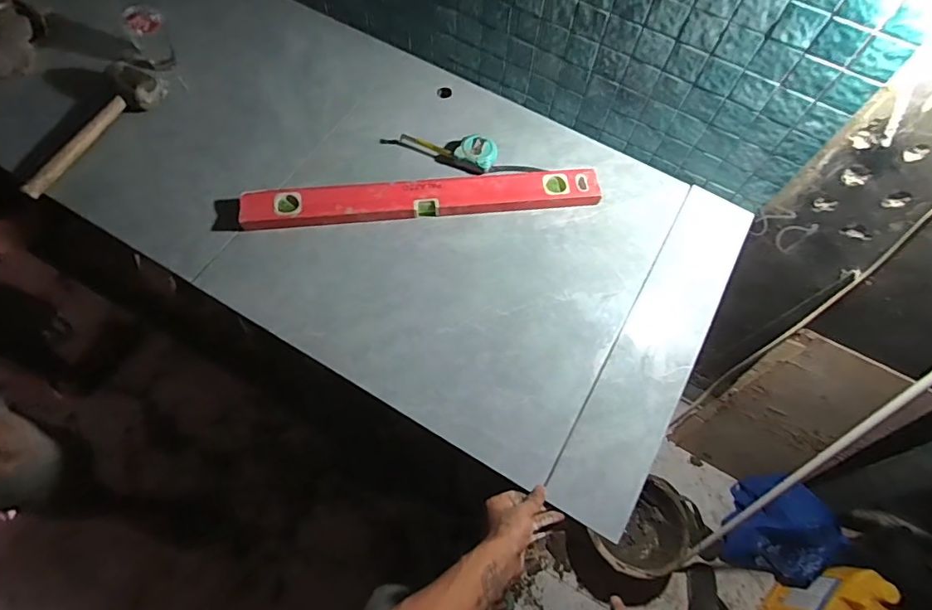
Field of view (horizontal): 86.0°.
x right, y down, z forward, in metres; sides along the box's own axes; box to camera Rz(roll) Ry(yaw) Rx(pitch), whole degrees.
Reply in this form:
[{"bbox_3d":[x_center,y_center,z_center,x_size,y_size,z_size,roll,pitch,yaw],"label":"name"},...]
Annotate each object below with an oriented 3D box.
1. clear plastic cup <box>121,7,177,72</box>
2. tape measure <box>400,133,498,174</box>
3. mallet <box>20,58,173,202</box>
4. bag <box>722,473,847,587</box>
[{"bbox_3d":[-0.565,-0.480,0.898,0.067,0.094,0.052,-30,71,-14],"label":"clear plastic cup"},{"bbox_3d":[-0.024,-0.283,0.869,0.166,0.033,0.061,29,68,10],"label":"tape measure"},{"bbox_3d":[-0.628,-0.299,0.834,0.068,0.055,0.288,32,69,11],"label":"mallet"},{"bbox_3d":[0.860,0.615,1.374,0.225,0.213,0.252,25,68,8],"label":"bag"}]

